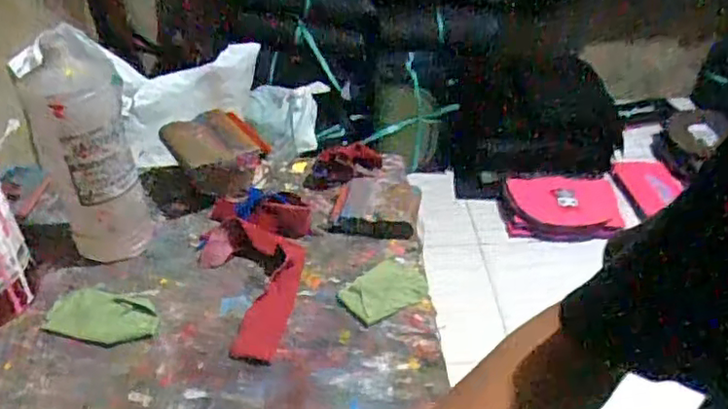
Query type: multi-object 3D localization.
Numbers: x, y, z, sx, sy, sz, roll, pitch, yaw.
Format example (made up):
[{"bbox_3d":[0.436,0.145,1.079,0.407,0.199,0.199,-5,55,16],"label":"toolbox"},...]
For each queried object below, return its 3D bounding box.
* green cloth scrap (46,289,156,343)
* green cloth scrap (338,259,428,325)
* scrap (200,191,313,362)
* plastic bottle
[{"bbox_3d":[-0.254,0.108,0.611,0.108,0.008,0.061,8,37,13],"label":"green cloth scrap"},{"bbox_3d":[0.020,0.085,0.636,0.086,0.005,0.066,-24,42,-27],"label":"green cloth scrap"},{"bbox_3d":[-0.122,0.062,0.649,0.114,0.033,0.226,-1,36,1],"label":"scrap"},{"bbox_3d":[-0.283,-0.058,0.642,0.083,0.242,0.082,-13,38,-15],"label":"plastic bottle"}]

